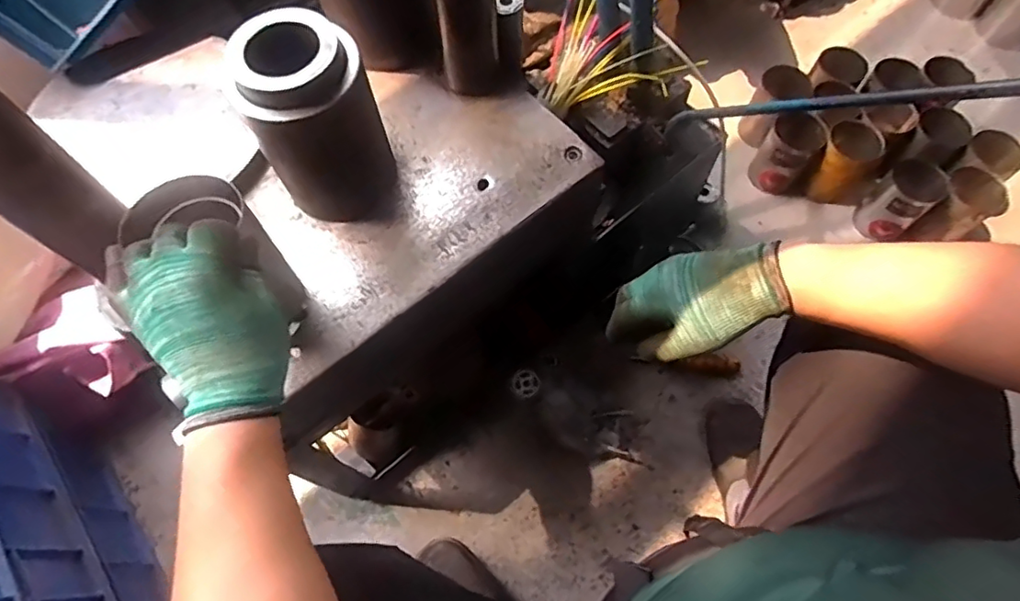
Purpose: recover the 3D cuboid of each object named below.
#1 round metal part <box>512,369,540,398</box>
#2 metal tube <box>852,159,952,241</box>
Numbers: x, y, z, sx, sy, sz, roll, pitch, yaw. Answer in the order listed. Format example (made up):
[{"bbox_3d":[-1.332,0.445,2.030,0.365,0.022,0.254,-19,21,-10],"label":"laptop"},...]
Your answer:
[{"bbox_3d":[0.027,0.138,0.966,0.046,0.013,0.043,0,66,1],"label":"round metal part"},{"bbox_3d":[0.686,-0.177,1.021,0.095,0.121,0.090,-37,70,-14],"label":"metal tube"}]

